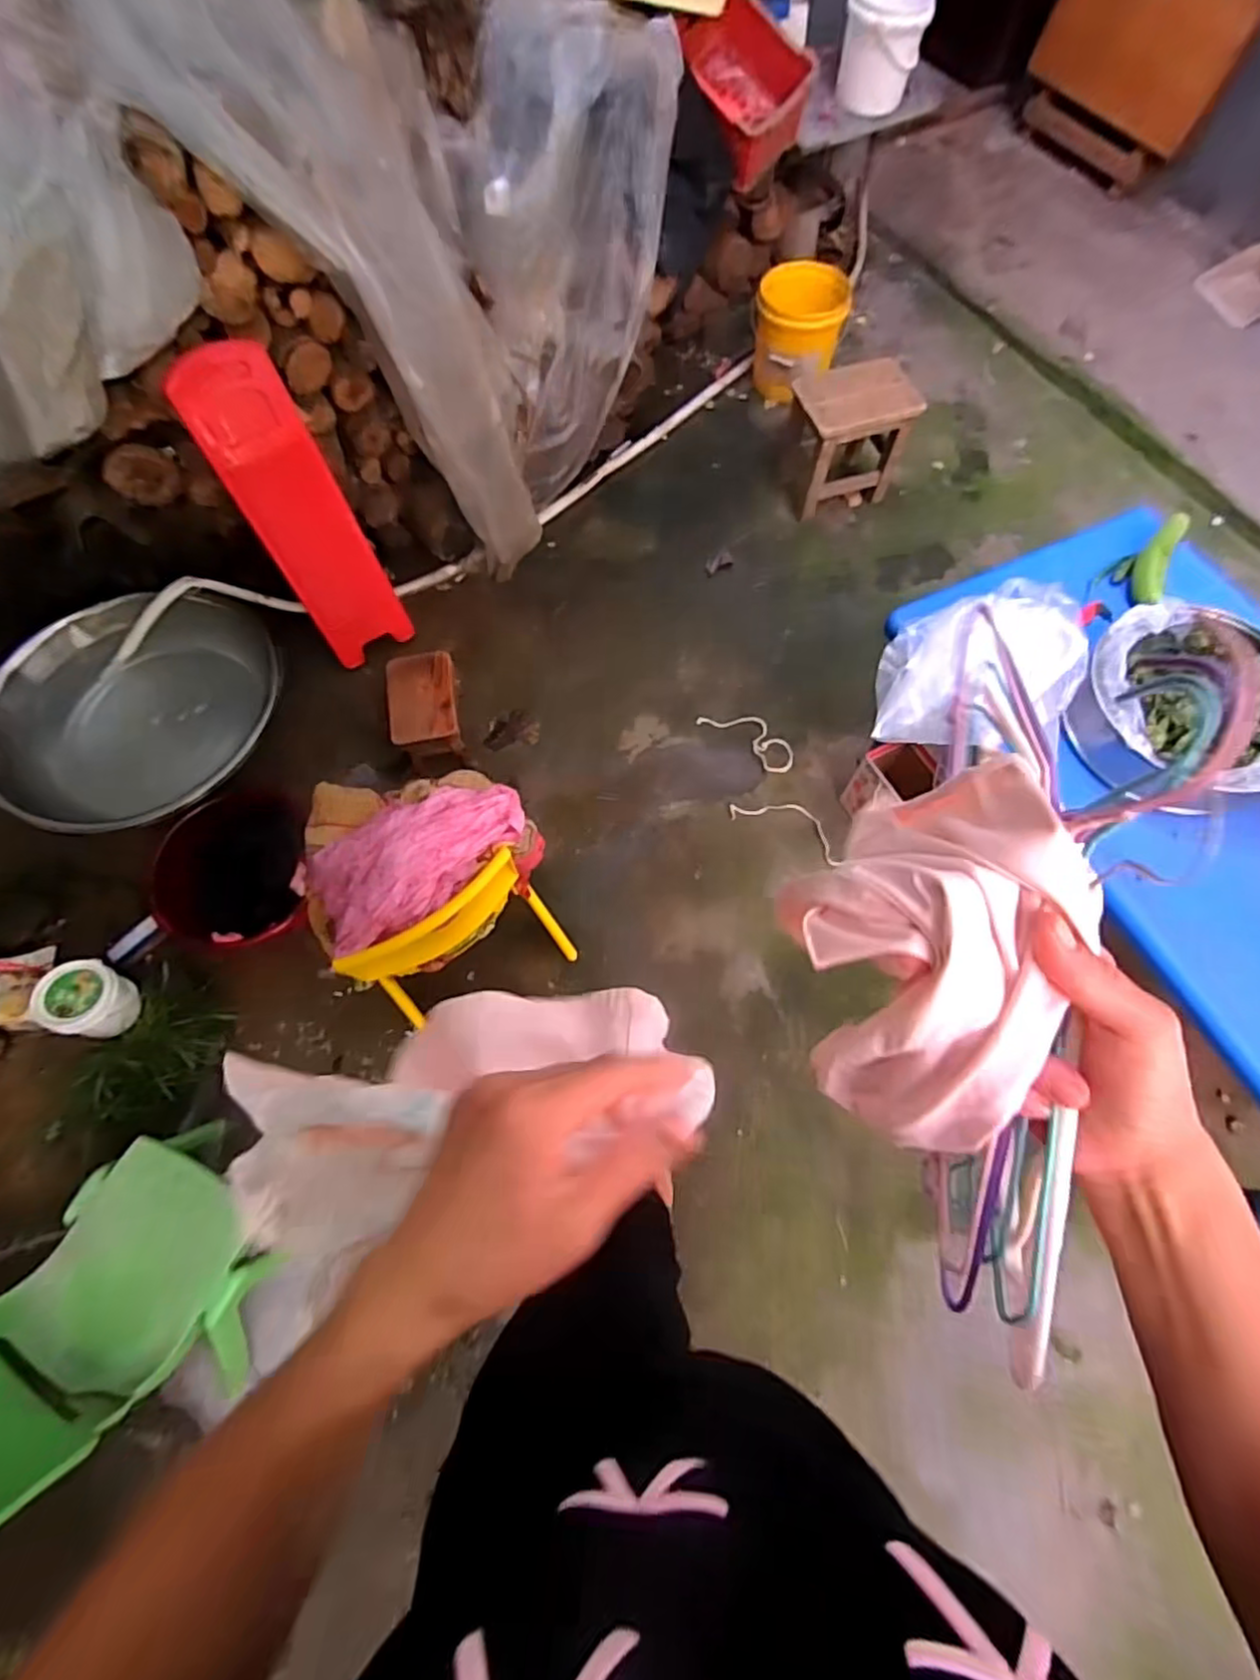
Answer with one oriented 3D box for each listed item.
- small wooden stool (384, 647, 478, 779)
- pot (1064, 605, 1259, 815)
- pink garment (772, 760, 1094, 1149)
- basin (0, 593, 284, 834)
[{"bbox_3d":[-0.465,-0.284,1.554,0.157,0.163,0.240,-12,67,-6],"label":"small wooden stool"},{"bbox_3d":[0.860,-0.204,1.012,0.351,0.139,0.302,11,67,4],"label":"pot"},{"bbox_3d":[0.153,0.065,0.341,0.106,0.144,0.155,-21,69,-9],"label":"pink garment"},{"bbox_3d":[-1.126,-0.285,1.580,0.523,0.221,0.641,23,68,9],"label":"basin"}]

